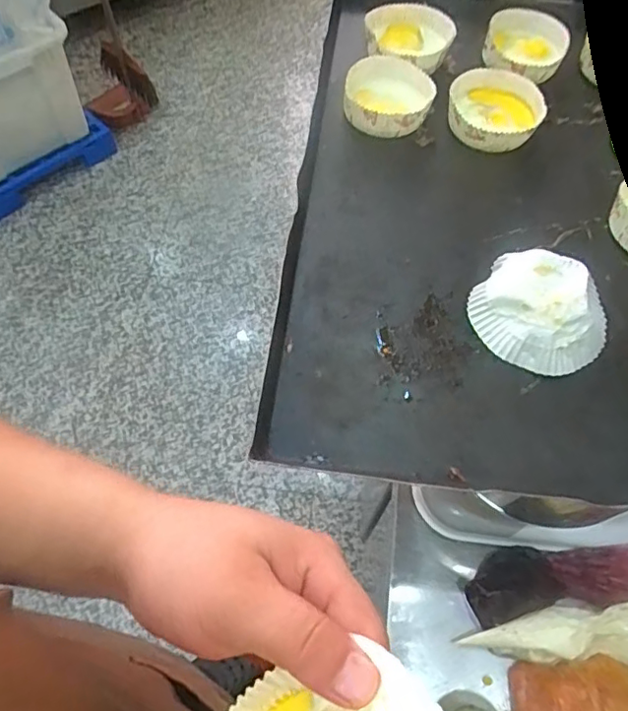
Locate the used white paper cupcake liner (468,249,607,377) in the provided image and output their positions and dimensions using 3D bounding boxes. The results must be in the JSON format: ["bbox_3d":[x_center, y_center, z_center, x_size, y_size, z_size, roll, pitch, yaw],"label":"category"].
[{"bbox_3d":[0.190,-0.041,0.466,0.106,0.034,0.107,1,62,-1],"label":"used white paper cupcake liner"}]

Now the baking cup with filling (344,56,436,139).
[{"bbox_3d":[0.078,-0.271,0.587,0.089,0.026,0.096,1,62,-1],"label":"baking cup with filling"}]

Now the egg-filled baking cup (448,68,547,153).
[{"bbox_3d":[0.188,-0.257,0.584,0.093,0.032,0.099,9,62,3],"label":"egg-filled baking cup"}]

